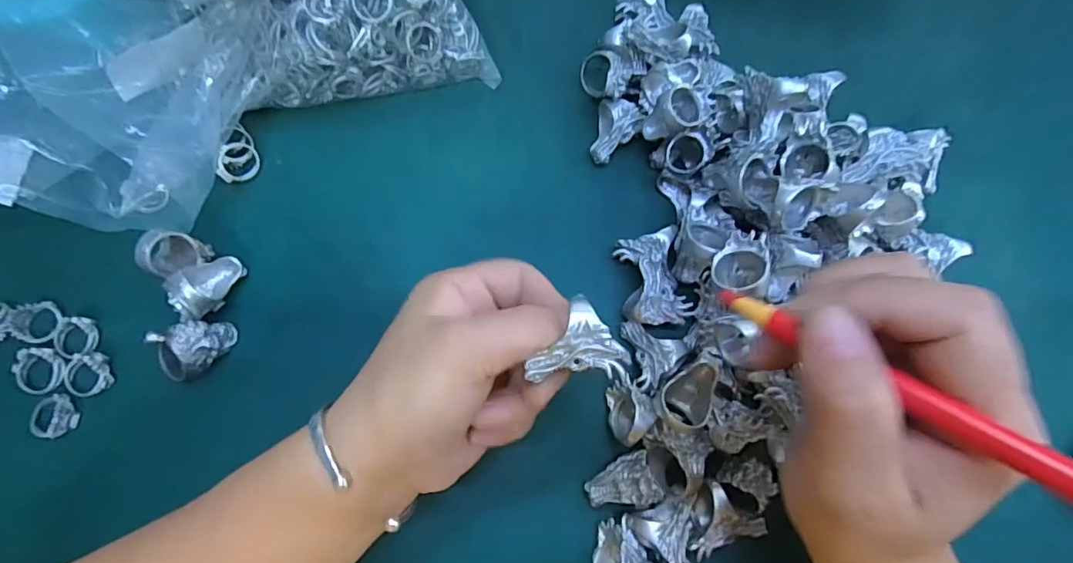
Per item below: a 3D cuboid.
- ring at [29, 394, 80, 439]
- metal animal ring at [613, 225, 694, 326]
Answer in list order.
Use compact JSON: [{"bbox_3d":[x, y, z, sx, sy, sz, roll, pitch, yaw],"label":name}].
[{"bbox_3d":[-0.249,0.069,0.270,0.022,0.008,0.021,0,77,-2],"label":"ring"},{"bbox_3d":[0.062,-0.001,0.283,0.033,0.027,0.049,-5,77,-3],"label":"metal animal ring"}]

